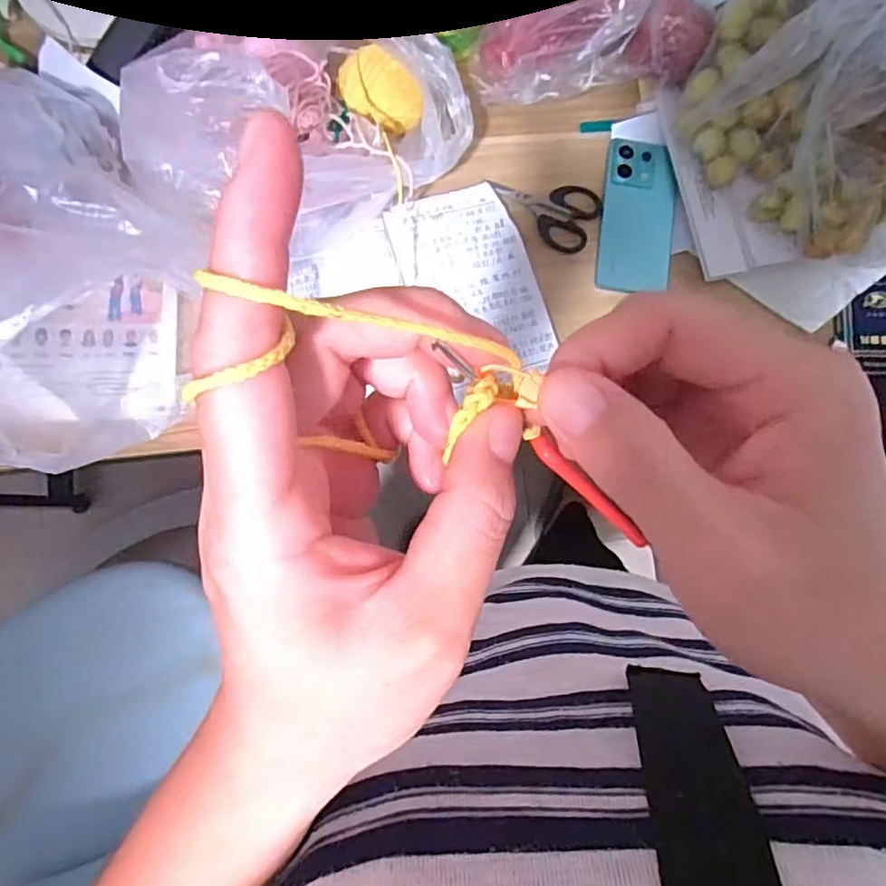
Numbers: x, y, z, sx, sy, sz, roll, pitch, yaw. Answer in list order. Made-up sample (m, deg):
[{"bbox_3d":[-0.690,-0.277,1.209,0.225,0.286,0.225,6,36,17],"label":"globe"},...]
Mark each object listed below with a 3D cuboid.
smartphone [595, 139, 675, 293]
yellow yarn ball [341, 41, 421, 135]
[{"bbox_3d":[0.200,-0.231,0.626,0.073,0.009,0.163,7,83,-3],"label":"smartphone"},{"bbox_3d":[-0.057,-0.326,0.568,0.072,0.047,0.059,-5,84,-5],"label":"yellow yarn ball"}]

